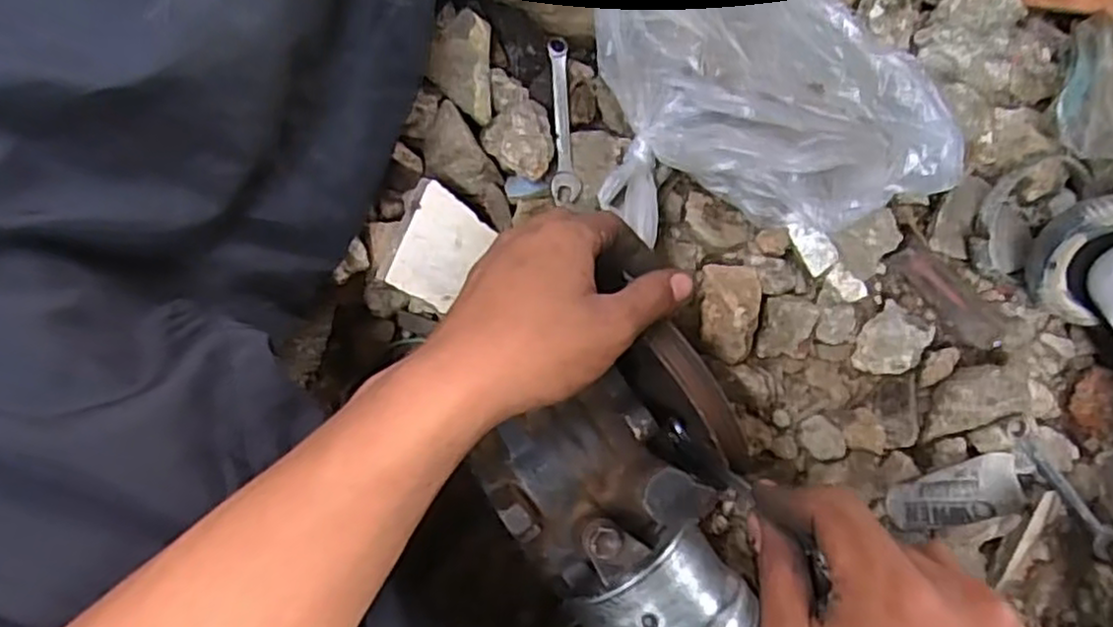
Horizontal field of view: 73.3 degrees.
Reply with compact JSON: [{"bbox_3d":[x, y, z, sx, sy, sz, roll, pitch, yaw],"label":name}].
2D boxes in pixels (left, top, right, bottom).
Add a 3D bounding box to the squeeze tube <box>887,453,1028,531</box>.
[{"bbox_3d":[0.268,0.121,0.498,0.094,0.019,0.038,-11,92,-8],"label":"squeeze tube"}]

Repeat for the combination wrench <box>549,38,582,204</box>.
[{"bbox_3d":[0.002,-0.118,0.457,0.017,0.005,0.099,-5,92,-8],"label":"combination wrench"}]

